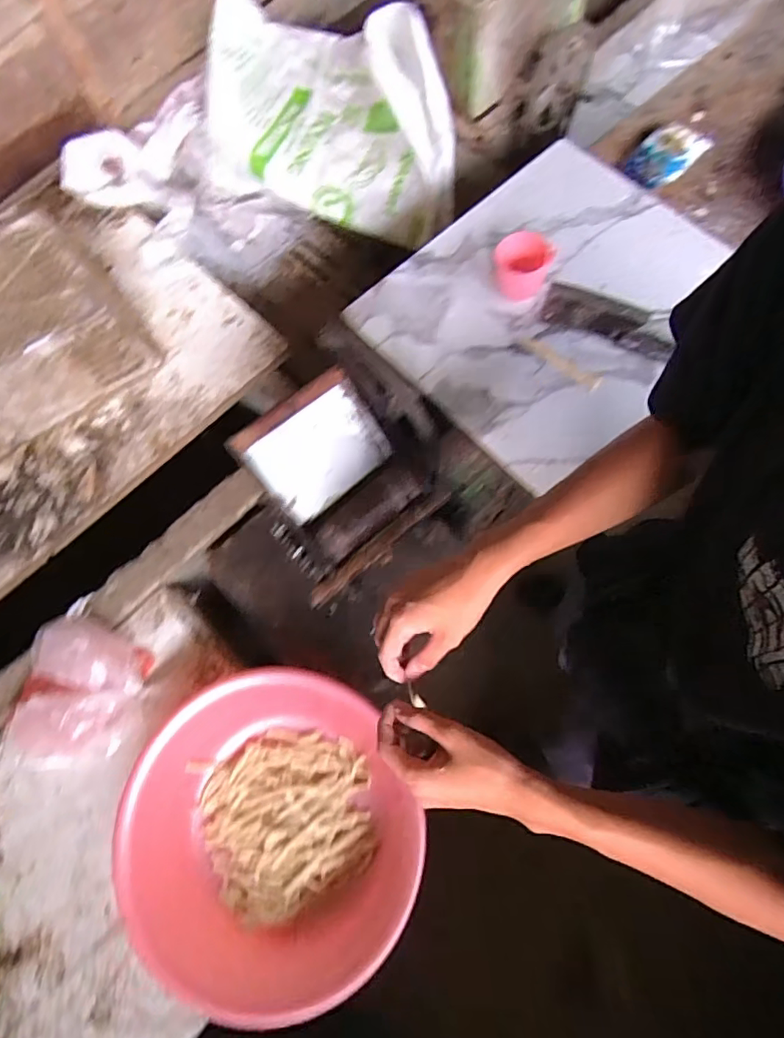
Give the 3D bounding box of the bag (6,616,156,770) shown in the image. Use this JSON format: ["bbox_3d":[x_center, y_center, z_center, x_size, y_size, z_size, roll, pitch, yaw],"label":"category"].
[{"bbox_3d":[-0.519,0.283,0.903,0.192,0.071,0.218,15,75,6],"label":"bag"}]

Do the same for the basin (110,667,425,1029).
[{"bbox_3d":[-0.175,0.449,0.801,0.392,0.144,0.394,0,74,1],"label":"basin"}]

